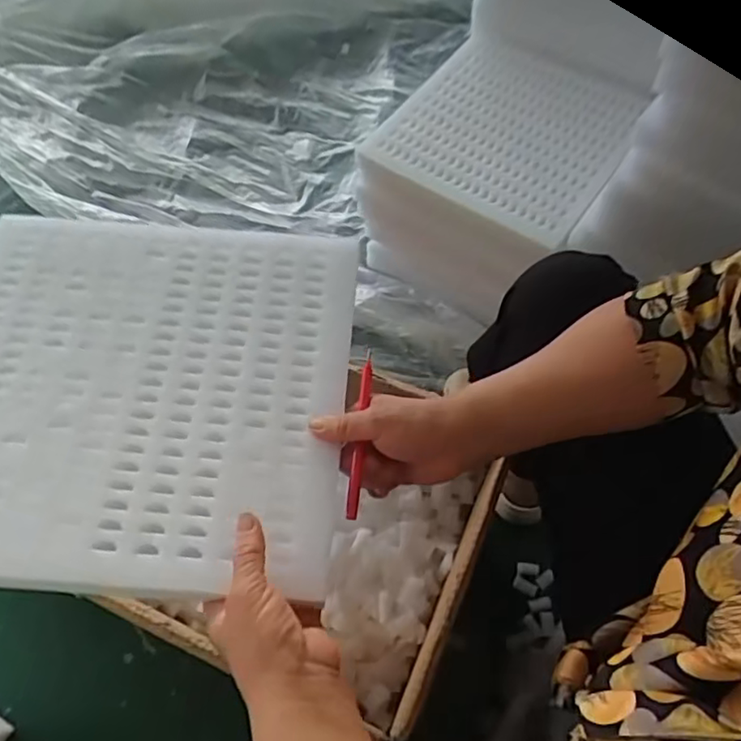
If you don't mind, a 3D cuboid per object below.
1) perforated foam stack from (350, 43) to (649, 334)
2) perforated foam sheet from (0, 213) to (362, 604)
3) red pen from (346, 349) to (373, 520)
[{"bbox_3d":[0.179,-0.294,0.995,0.335,0.217,0.341,32,70,15],"label":"perforated foam stack"},{"bbox_3d":[-0.193,0.005,0.522,0.341,0.018,0.341,4,58,0],"label":"perforated foam sheet"},{"bbox_3d":[-0.007,0.048,0.496,0.010,0.012,0.137,5,66,4],"label":"red pen"}]

